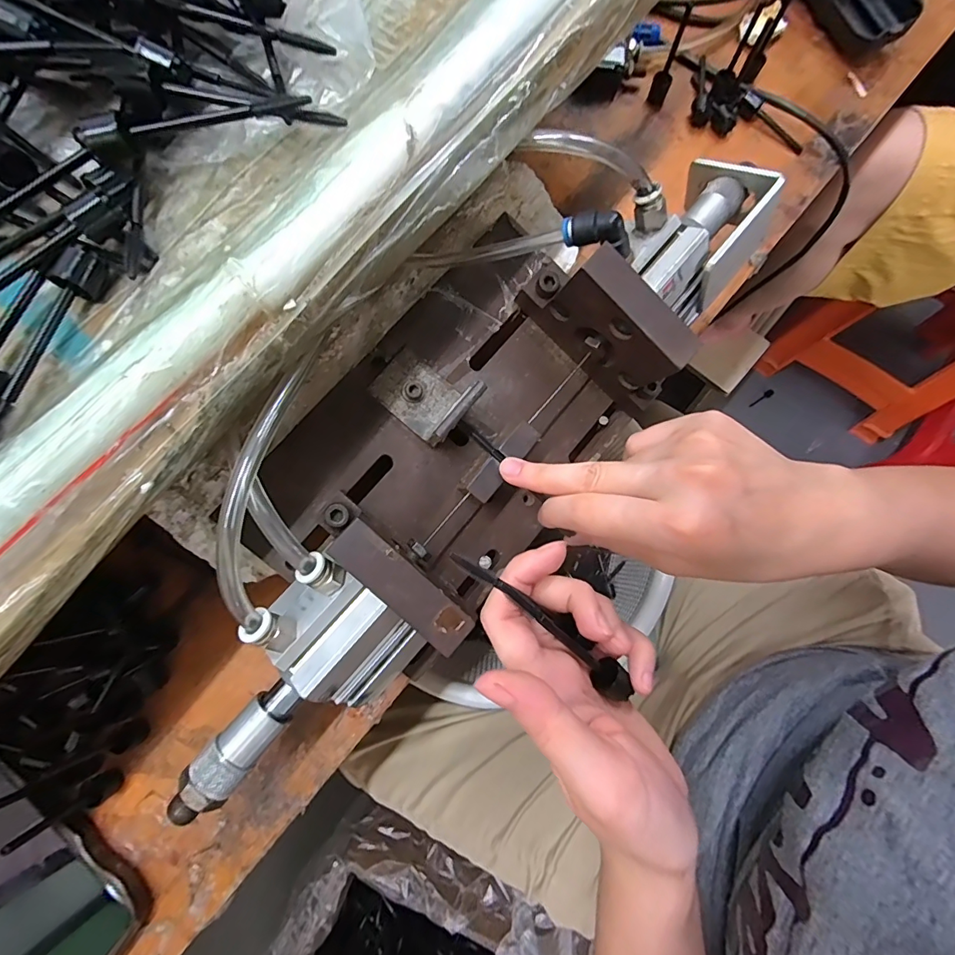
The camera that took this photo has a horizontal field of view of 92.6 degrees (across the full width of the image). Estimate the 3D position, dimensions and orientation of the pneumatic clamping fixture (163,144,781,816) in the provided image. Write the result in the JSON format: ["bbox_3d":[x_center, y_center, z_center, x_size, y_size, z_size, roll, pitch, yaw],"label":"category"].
[{"bbox_3d":[-0.011,-0.035,0.260,0.155,0.108,0.431,41,81,10],"label":"pneumatic clamping fixture"}]

